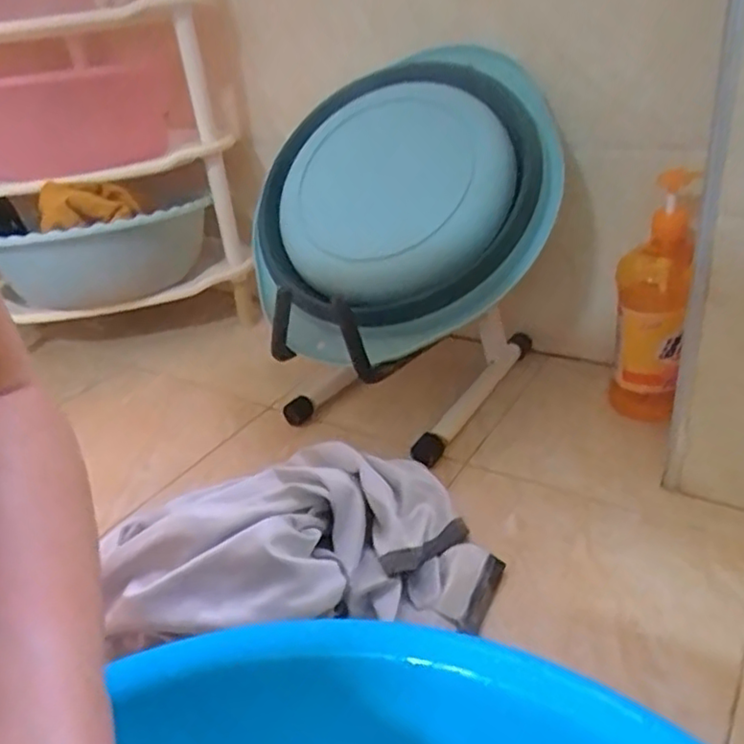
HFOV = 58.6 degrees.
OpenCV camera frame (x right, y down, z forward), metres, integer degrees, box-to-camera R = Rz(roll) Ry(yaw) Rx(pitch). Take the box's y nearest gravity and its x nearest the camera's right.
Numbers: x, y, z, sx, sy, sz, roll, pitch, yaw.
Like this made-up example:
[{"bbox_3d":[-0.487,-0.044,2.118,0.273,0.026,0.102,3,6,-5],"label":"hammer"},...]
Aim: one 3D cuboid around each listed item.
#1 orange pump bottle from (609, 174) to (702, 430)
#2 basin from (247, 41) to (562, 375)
[{"bbox_3d":[0.311,-0.069,0.746,0.071,0.277,0.087,5,31,21],"label":"orange pump bottle"},{"bbox_3d":[0.014,-0.224,0.801,0.375,0.095,0.341,-9,68,22],"label":"basin"}]

